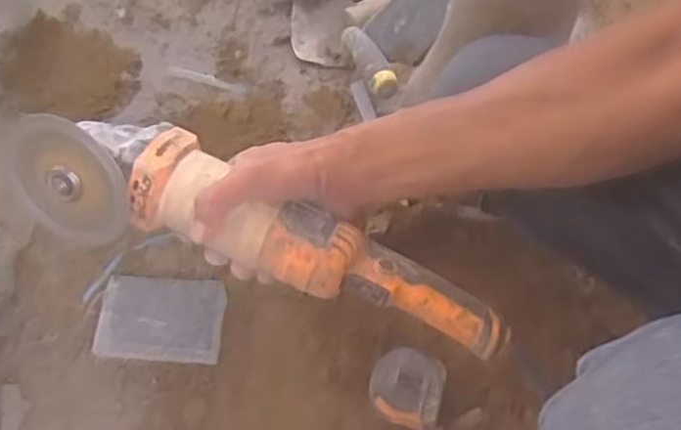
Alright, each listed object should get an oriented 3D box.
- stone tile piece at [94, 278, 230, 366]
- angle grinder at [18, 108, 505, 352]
[{"bbox_3d":[-0.183,0.103,0.697,0.126,0.015,0.085,5,62,-1],"label":"stone tile piece"},{"bbox_3d":[-0.059,0.010,0.524,0.380,0.077,0.100,21,63,1],"label":"angle grinder"}]

